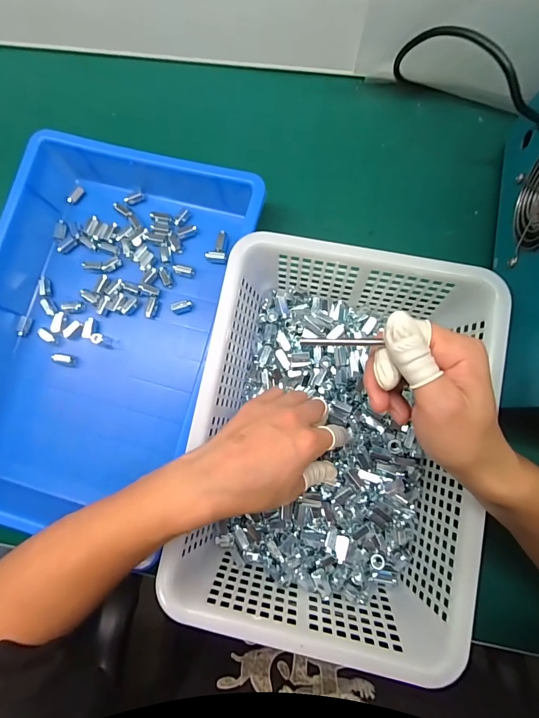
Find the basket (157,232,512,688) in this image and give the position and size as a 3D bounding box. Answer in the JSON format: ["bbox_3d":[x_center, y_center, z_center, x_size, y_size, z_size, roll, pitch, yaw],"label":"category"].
[{"bbox_3d":[0.056,0.063,0.323,0.232,0.092,0.312,12,88,3],"label":"basket"}]

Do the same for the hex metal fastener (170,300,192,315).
[{"bbox_3d":[-0.094,-0.056,0.395,0.022,0.011,0.011,-15,82,1],"label":"hex metal fastener"}]

